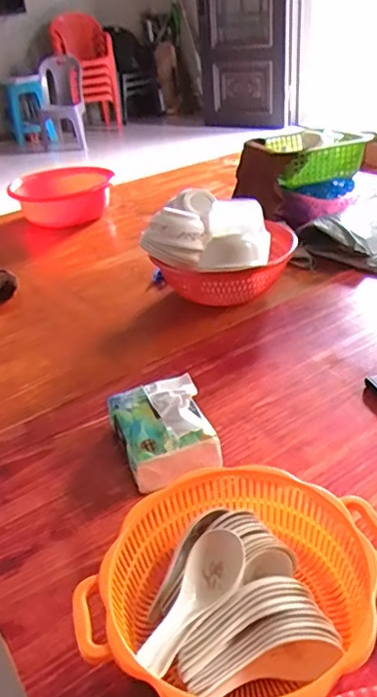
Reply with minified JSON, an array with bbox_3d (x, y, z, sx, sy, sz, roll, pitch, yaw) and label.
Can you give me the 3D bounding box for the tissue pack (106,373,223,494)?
[{"bbox_3d":[-0.029,0.102,0.664,0.109,0.064,0.144,-15,33,-13],"label":"tissue pack"}]

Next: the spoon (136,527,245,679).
[{"bbox_3d":[0.000,0.200,0.446,0.044,0.025,0.122,22,42,37],"label":"spoon"}]

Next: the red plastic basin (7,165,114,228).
[{"bbox_3d":[-0.346,-0.423,1.513,0.255,0.094,0.272,-5,32,3],"label":"red plastic basin"}]

